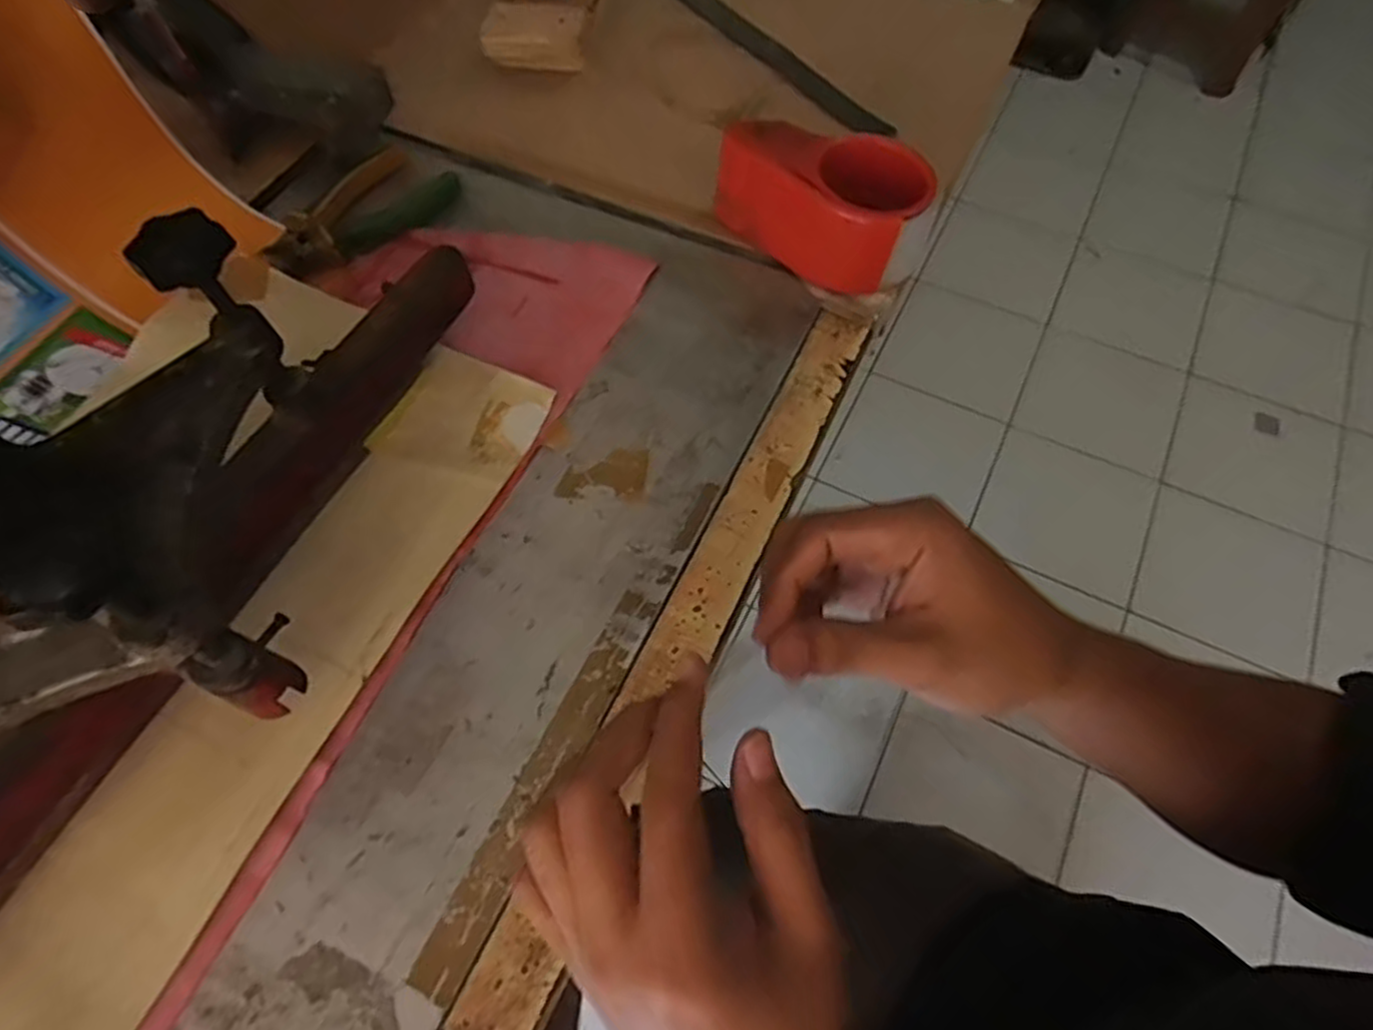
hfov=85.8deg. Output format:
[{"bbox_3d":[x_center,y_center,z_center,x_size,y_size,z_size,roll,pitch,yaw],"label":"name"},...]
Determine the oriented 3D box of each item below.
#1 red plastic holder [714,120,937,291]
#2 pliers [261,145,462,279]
[{"bbox_3d":[0.090,-0.208,0.485,0.127,0.067,0.082,33,67,17],"label":"red plastic holder"},{"bbox_3d":[-0.225,-0.209,0.513,0.052,0.026,0.132,36,68,18],"label":"pliers"}]

